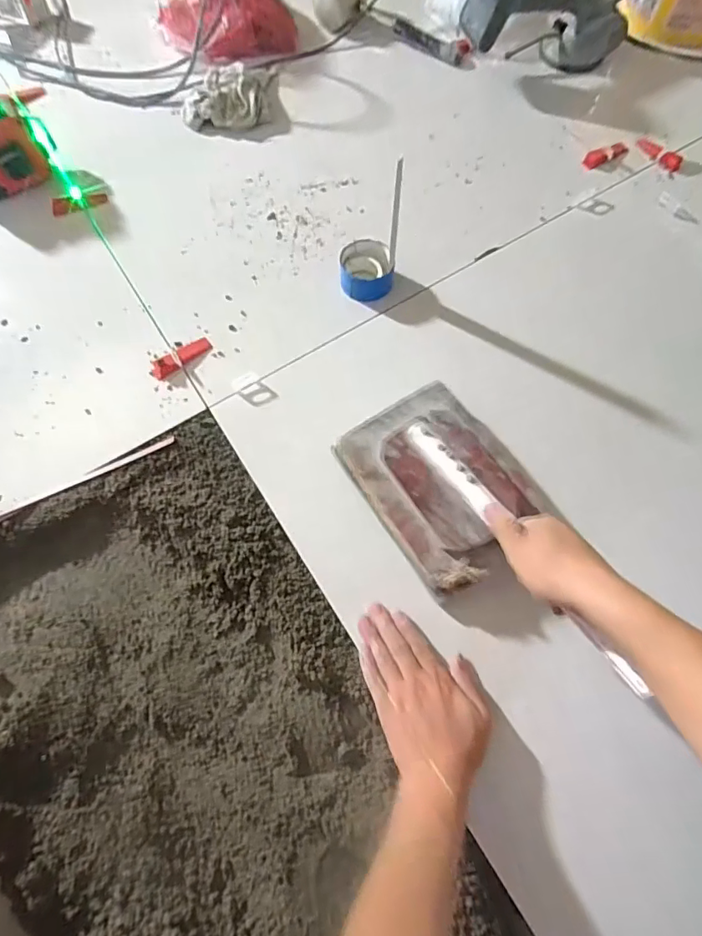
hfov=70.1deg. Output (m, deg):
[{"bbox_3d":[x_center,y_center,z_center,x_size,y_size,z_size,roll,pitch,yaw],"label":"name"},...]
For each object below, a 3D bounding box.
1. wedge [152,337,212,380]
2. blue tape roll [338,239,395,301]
[{"bbox_3d":[-0.230,-0.151,0.675,0.086,0.015,0.025,-34,71,-12],"label":"wedge"},{"bbox_3d":[0.021,-0.280,0.709,0.071,0.032,0.089,-10,68,-3],"label":"blue tape roll"}]

